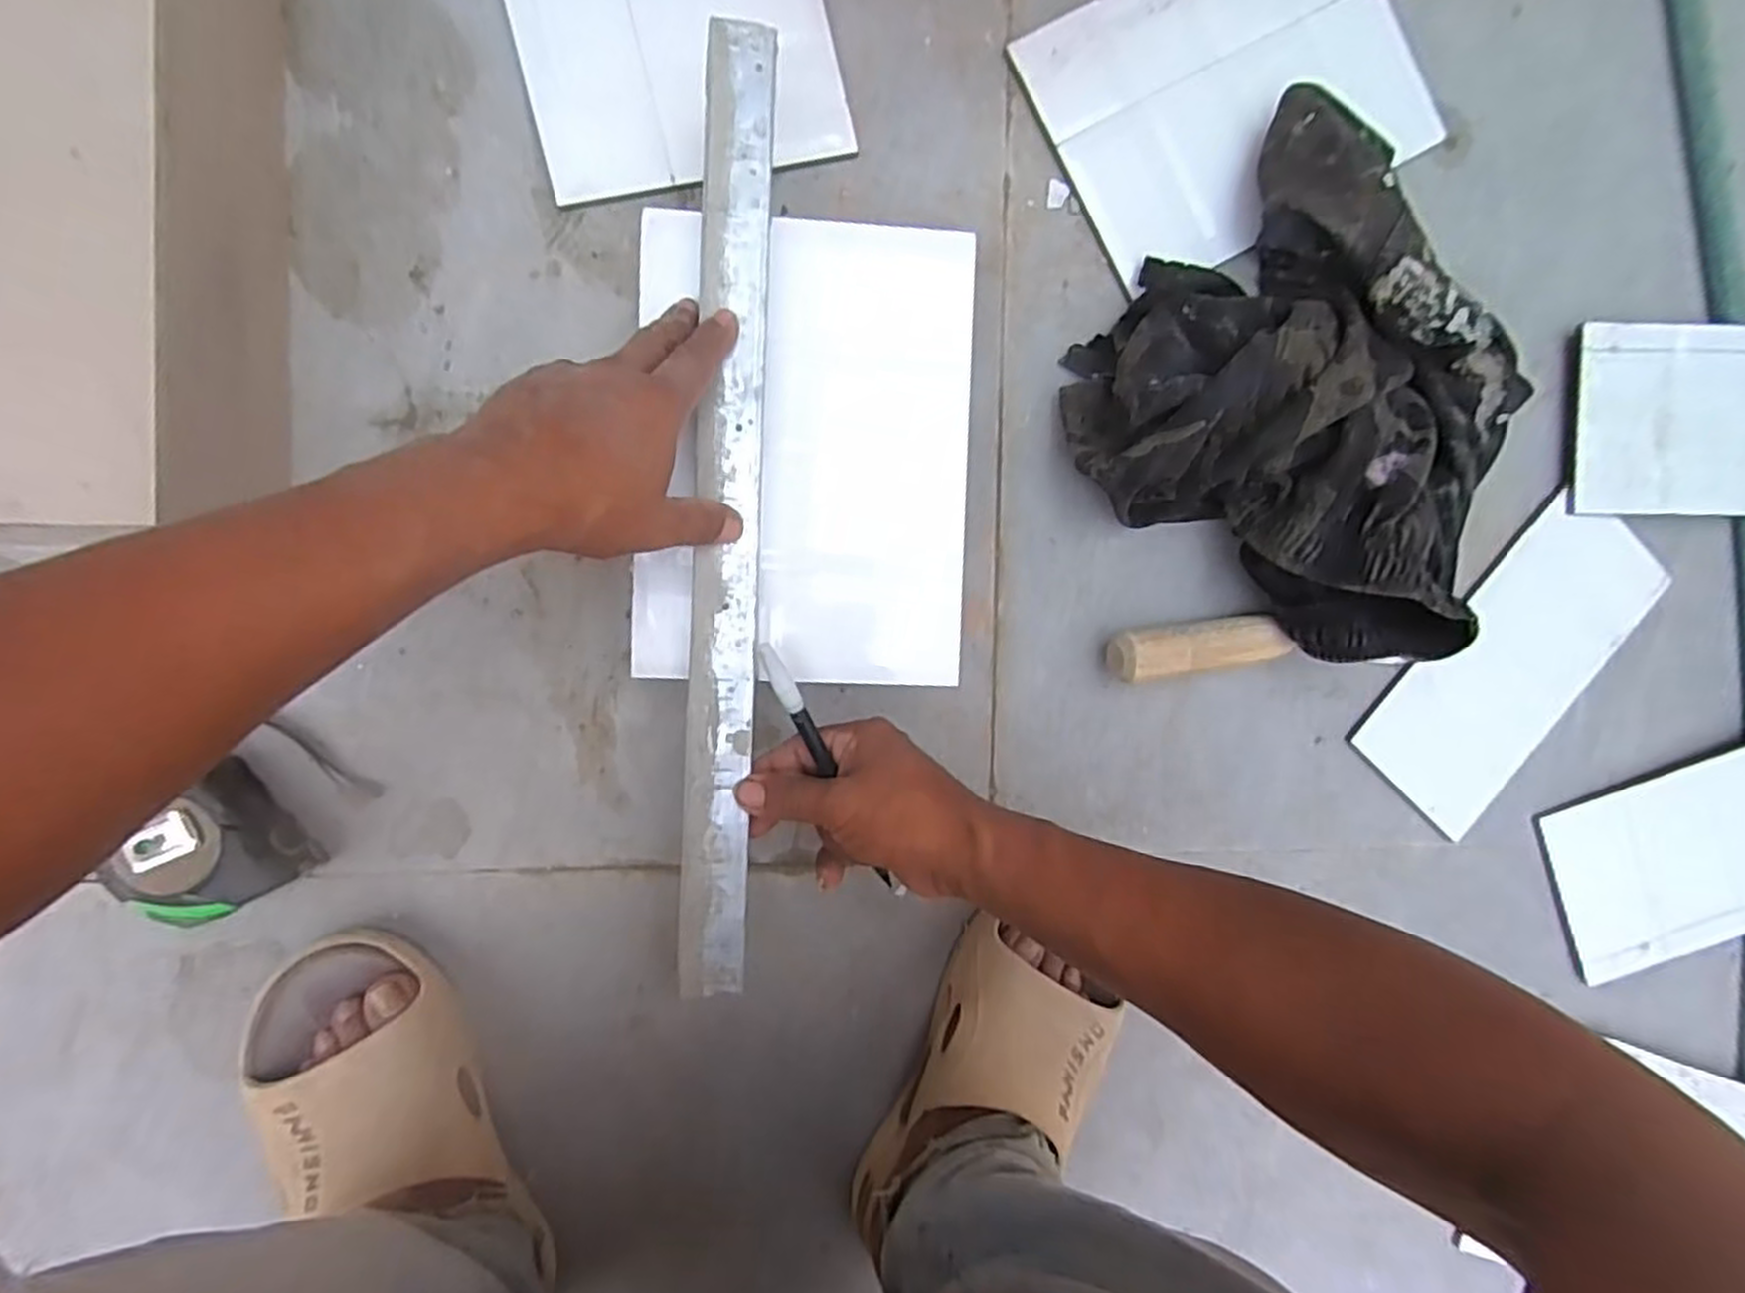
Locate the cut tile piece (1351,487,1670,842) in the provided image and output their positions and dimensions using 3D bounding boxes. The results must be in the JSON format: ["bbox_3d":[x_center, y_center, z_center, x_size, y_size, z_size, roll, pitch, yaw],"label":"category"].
[{"bbox_3d":[0.452,0.011,0.557,0.109,0.016,0.238,41,87,-8],"label":"cut tile piece"}]

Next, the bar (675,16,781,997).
[{"bbox_3d":[-0.075,-0.064,0.418,0.035,0.012,0.492,2,92,-11],"label":"bar"}]

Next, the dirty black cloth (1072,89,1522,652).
[{"bbox_3d":[0.285,-0.161,0.484,0.261,0.096,0.264,35,88,-8],"label":"dirty black cloth"}]

